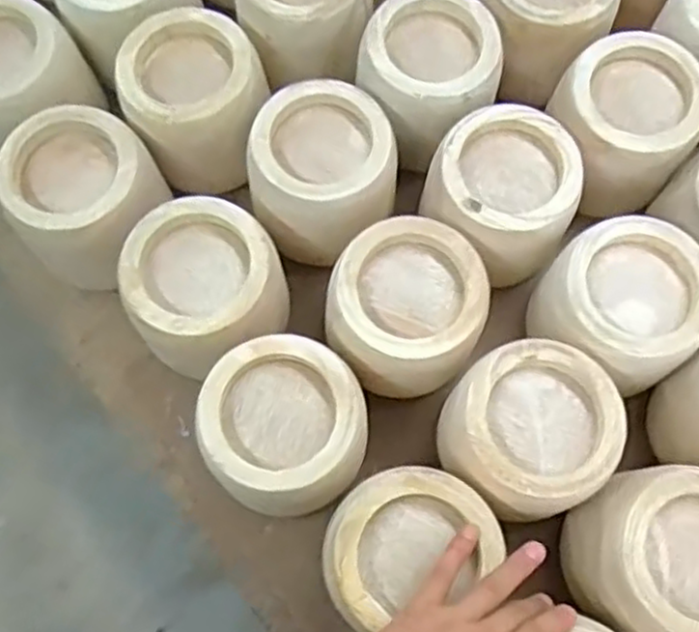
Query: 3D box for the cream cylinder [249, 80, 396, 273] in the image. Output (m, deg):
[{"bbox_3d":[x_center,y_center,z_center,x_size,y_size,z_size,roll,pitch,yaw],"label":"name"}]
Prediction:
[{"bbox_3d":[-0.022,-0.128,0.671,0.132,0.108,0.135,-1,73,1],"label":"cream cylinder"}]

